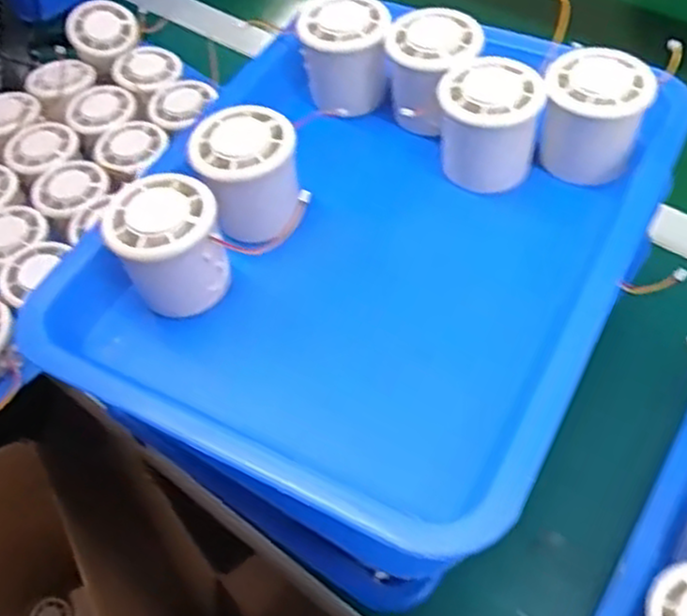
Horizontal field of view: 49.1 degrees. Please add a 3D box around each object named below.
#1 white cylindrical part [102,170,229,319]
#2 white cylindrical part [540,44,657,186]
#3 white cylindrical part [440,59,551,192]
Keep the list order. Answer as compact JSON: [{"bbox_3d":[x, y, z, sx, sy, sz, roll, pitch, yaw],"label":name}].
[{"bbox_3d":[-0.093,-0.034,0.402,0.052,0.057,0.053,-2,54,2],"label":"white cylindrical part"},{"bbox_3d":[0.142,-0.109,0.429,0.054,0.053,0.053,-2,54,2],"label":"white cylindrical part"},{"bbox_3d":[0.086,-0.106,0.439,0.056,0.059,0.053,-2,54,2],"label":"white cylindrical part"}]

